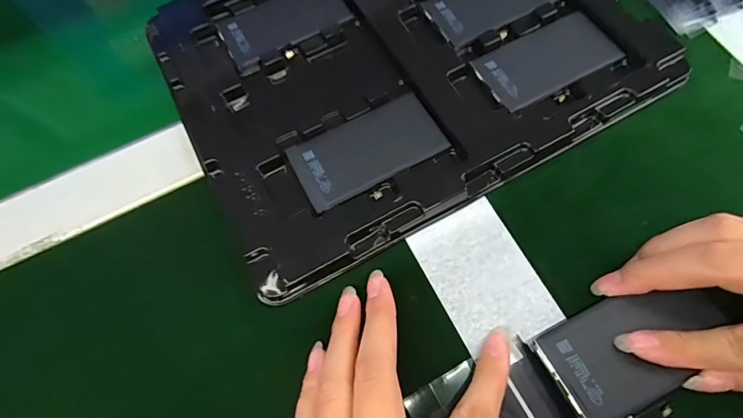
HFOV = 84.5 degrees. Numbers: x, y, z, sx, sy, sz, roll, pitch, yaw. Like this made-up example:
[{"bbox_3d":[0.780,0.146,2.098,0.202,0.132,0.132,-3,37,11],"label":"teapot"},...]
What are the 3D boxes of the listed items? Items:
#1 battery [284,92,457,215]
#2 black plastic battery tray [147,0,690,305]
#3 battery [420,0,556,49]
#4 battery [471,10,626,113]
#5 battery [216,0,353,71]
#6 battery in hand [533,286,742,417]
[{"bbox_3d":[-0.002,-0.034,0.233,0.083,0.006,0.044,-29,71,-8],"label":"battery"},{"bbox_3d":[0.017,-0.100,0.252,0.269,0.017,0.211,-28,72,-9],"label":"black plastic battery tray"},{"bbox_3d":[0.079,-0.136,0.266,0.081,0.009,0.047,-28,71,-8],"label":"battery"},{"bbox_3d":[0.106,-0.091,0.247,0.081,0.009,0.046,-26,71,-7],"label":"battery"},{"bbox_3d":[-0.059,-0.126,0.270,0.081,0.007,0.049,-29,71,-8],"label":"battery"},{"bbox_3d":[0.126,0.059,0.184,0.093,0.008,0.044,-26,72,-4],"label":"battery in hand"}]

